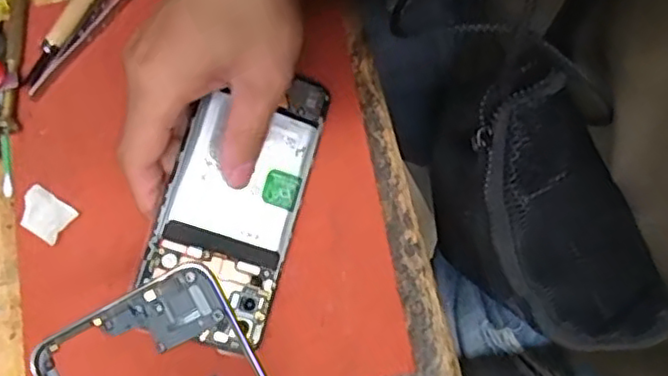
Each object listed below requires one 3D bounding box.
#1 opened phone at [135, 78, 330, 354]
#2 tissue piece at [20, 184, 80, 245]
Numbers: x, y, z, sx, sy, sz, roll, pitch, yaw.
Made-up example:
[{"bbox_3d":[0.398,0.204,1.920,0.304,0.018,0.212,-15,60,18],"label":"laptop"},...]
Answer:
[{"bbox_3d":[-0.053,0.006,0.346,0.069,0.006,0.147,19,77,-15],"label":"opened phone"},{"bbox_3d":[-0.161,0.015,0.360,0.030,0.005,0.023,34,76,8],"label":"tissue piece"}]

